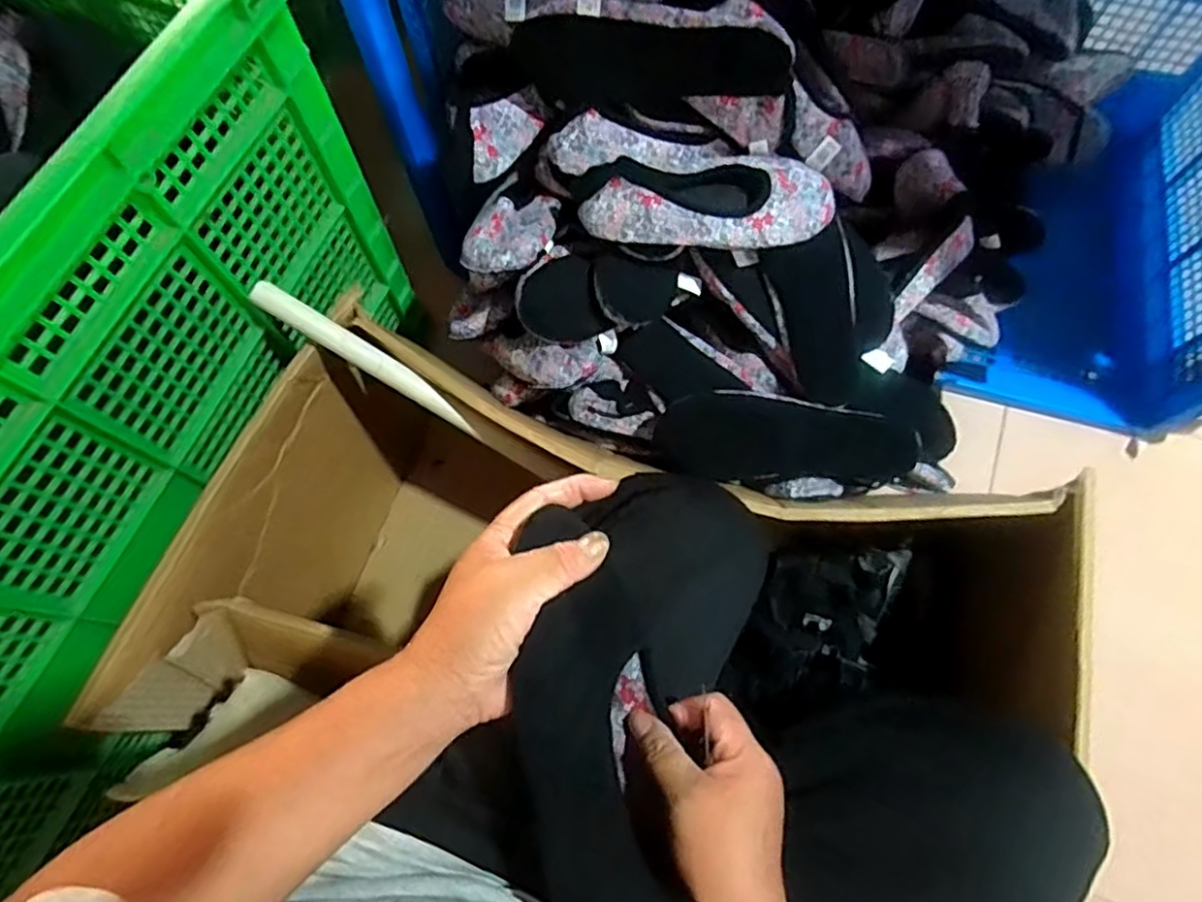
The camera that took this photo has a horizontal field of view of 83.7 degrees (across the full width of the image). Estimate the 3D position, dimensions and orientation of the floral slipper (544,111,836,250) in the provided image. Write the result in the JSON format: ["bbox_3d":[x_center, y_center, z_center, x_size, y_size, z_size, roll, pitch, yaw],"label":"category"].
[{"bbox_3d":[0.092,-0.268,0.680,0.295,0.051,0.119,4,70,2],"label":"floral slipper"}]

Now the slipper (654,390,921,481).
[{"bbox_3d":[0.193,-0.016,0.703,0.256,0.038,0.094,3,92,4],"label":"slipper"}]

